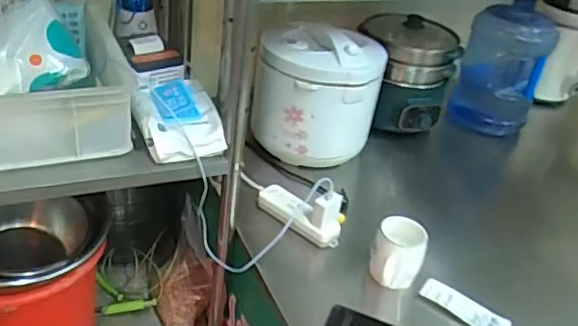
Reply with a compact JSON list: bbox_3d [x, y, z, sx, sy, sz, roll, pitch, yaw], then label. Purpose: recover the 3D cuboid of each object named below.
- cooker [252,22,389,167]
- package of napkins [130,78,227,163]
[{"bbox_3d":[0.063,-0.149,1.256,0.263,0.248,0.239,10,33,2],"label":"cooker"},{"bbox_3d":[-0.189,-0.079,0.962,0.133,0.062,0.184,-6,36,-21],"label":"package of napkins"}]

